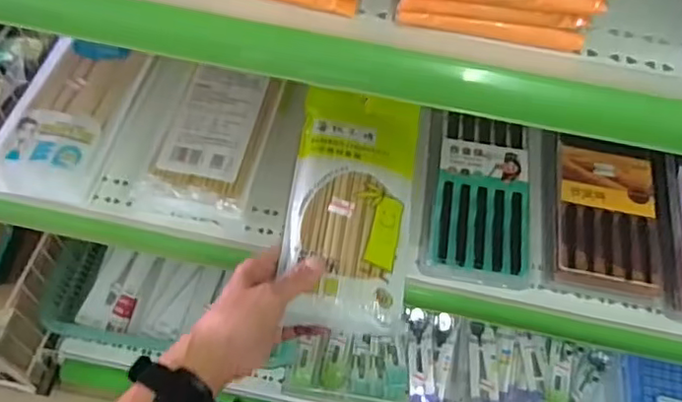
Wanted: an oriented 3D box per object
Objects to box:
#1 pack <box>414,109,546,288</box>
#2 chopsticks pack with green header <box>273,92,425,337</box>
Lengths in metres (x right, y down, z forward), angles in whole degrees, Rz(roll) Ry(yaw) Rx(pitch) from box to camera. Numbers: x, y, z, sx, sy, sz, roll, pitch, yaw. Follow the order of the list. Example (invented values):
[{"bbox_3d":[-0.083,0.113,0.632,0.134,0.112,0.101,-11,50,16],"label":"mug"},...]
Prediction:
[{"bbox_3d":[0.162,-0.008,0.699,0.133,0.043,0.231,12,58,4],"label":"pack"},{"bbox_3d":[0.013,0.002,0.608,0.122,0.033,0.262,6,58,0],"label":"chopsticks pack with green header"}]

